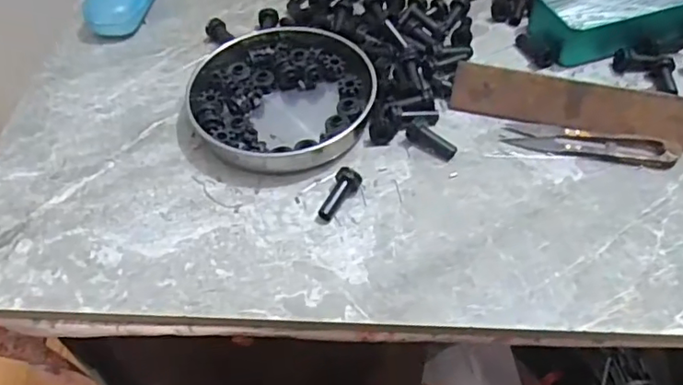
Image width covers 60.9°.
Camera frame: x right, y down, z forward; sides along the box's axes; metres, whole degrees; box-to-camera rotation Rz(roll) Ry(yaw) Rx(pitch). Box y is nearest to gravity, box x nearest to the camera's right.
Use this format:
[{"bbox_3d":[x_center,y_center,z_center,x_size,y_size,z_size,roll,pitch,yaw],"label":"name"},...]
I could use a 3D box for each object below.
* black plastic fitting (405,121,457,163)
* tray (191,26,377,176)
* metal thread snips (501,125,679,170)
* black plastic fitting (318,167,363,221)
[{"bbox_3d":[0.064,-0.039,0.420,0.038,0.016,0.012,35,61,27],"label":"black plastic fitting"},{"bbox_3d":[-0.046,-0.077,0.447,0.133,0.025,0.137,-2,51,2],"label":"tray"},{"bbox_3d":[0.176,-0.034,0.416,0.113,0.008,0.023,9,52,10],"label":"metal thread snips"},{"bbox_3d":[-0.002,0.002,0.396,0.016,0.011,0.040,25,69,22],"label":"black plastic fitting"}]

